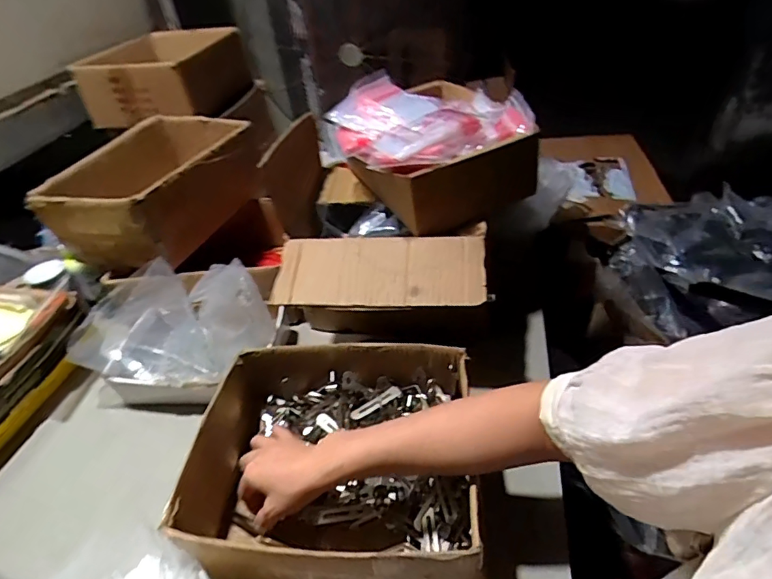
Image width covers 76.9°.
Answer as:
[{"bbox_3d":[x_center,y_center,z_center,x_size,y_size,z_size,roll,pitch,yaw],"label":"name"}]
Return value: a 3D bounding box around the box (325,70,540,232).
[{"bbox_3d":[0.056,-0.235,0.784,0.256,0.165,0.276,-22,41,-17],"label":"box"}]

